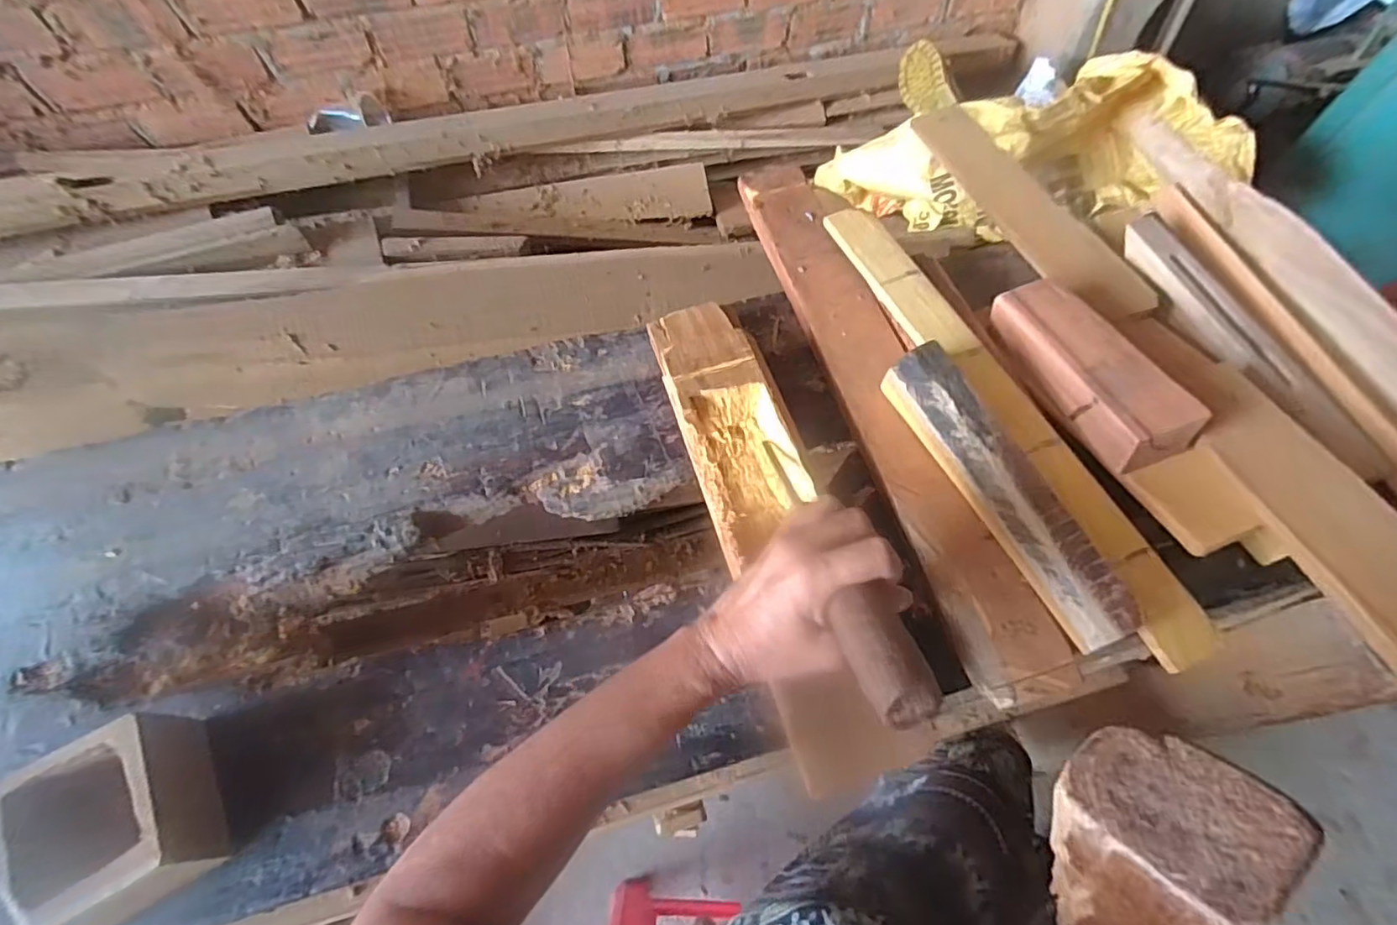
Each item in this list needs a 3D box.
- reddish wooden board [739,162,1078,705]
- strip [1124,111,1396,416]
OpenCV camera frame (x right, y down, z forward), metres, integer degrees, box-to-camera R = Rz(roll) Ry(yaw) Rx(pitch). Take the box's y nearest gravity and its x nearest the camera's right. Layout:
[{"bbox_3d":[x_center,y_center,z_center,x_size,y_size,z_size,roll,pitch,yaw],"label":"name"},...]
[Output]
[{"bbox_3d":[0.155,-0.081,0.546,0.073,0.029,0.543,-14,64,-8],"label":"reddish wooden board"},{"bbox_3d":[0.554,-0.123,0.521,0.052,0.016,0.550,-30,62,26],"label":"strip"}]

